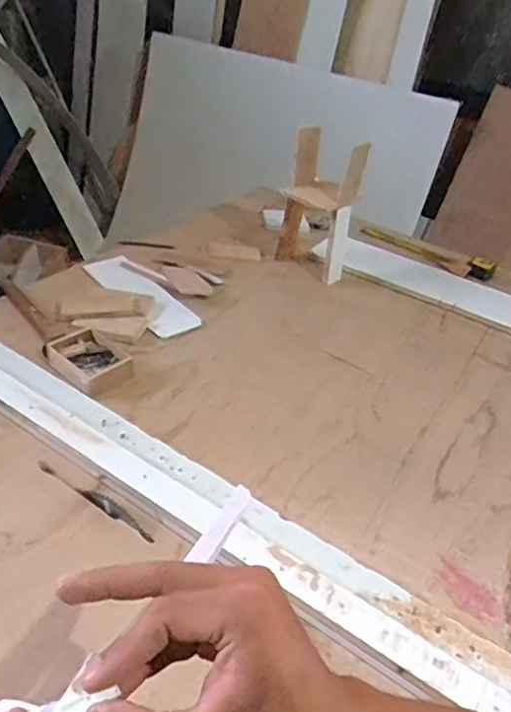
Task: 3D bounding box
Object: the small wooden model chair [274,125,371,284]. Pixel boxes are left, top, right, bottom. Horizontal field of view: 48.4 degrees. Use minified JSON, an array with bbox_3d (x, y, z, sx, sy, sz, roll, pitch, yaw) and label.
[{"bbox_3d":[0.177,-0.416,1.559,0.198,0.357,0.193,10,35,2],"label":"small wooden model chair"}]

